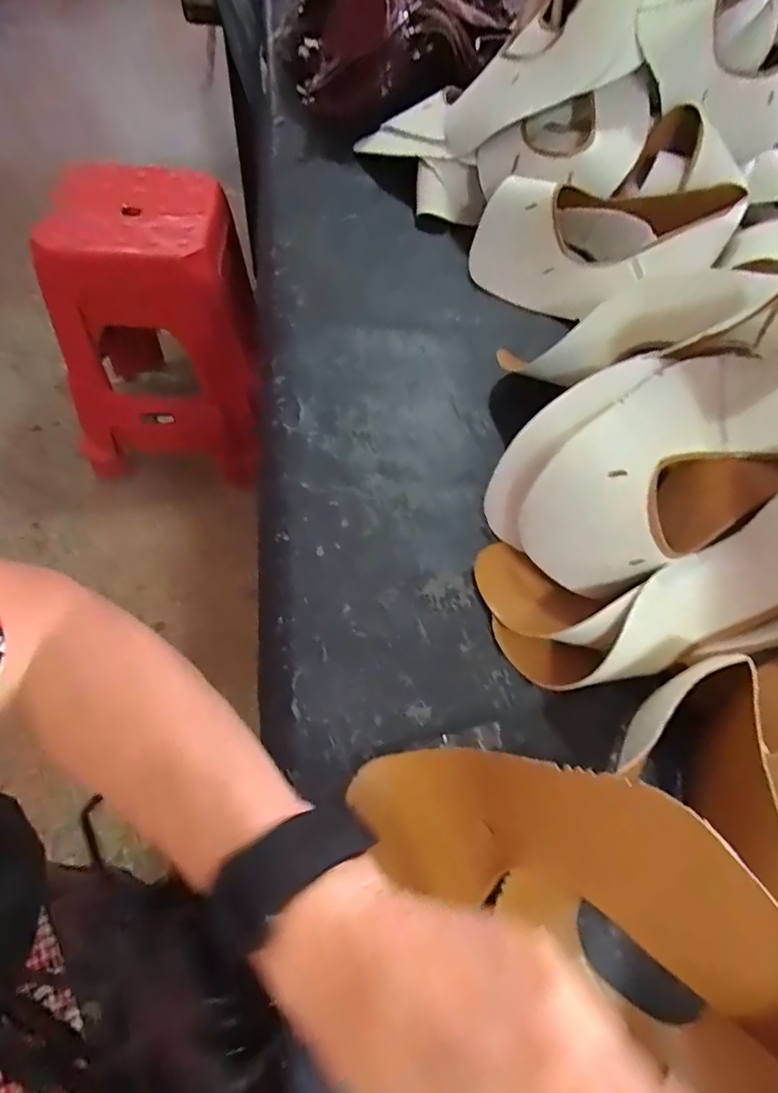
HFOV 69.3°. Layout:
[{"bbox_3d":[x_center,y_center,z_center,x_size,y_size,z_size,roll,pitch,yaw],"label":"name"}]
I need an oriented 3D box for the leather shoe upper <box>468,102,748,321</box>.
[{"bbox_3d":[0.211,-0.320,0.553,0.260,0.141,0.057,-15,20,6],"label":"leather shoe upper"}]

